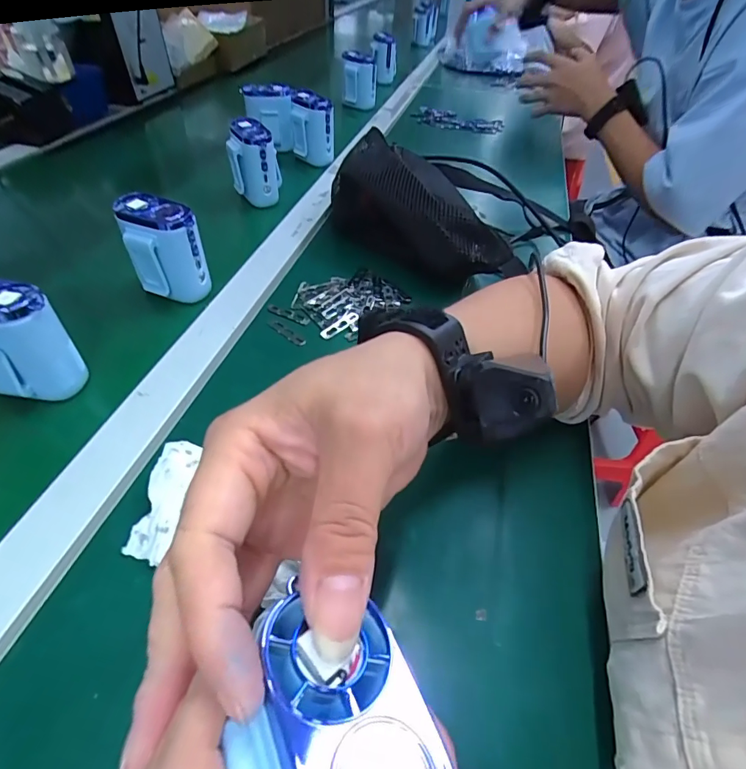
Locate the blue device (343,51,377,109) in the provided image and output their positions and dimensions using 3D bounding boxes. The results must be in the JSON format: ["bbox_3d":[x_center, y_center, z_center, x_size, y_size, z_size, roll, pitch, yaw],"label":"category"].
[{"bbox_3d":[-0.026,-0.600,0.873,0.069,0.080,0.083,4,47,-3],"label":"blue device"}]

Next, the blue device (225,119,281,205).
[{"bbox_3d":[-0.144,-0.274,0.549,0.064,0.093,0.048,20,48,12],"label":"blue device"}]

